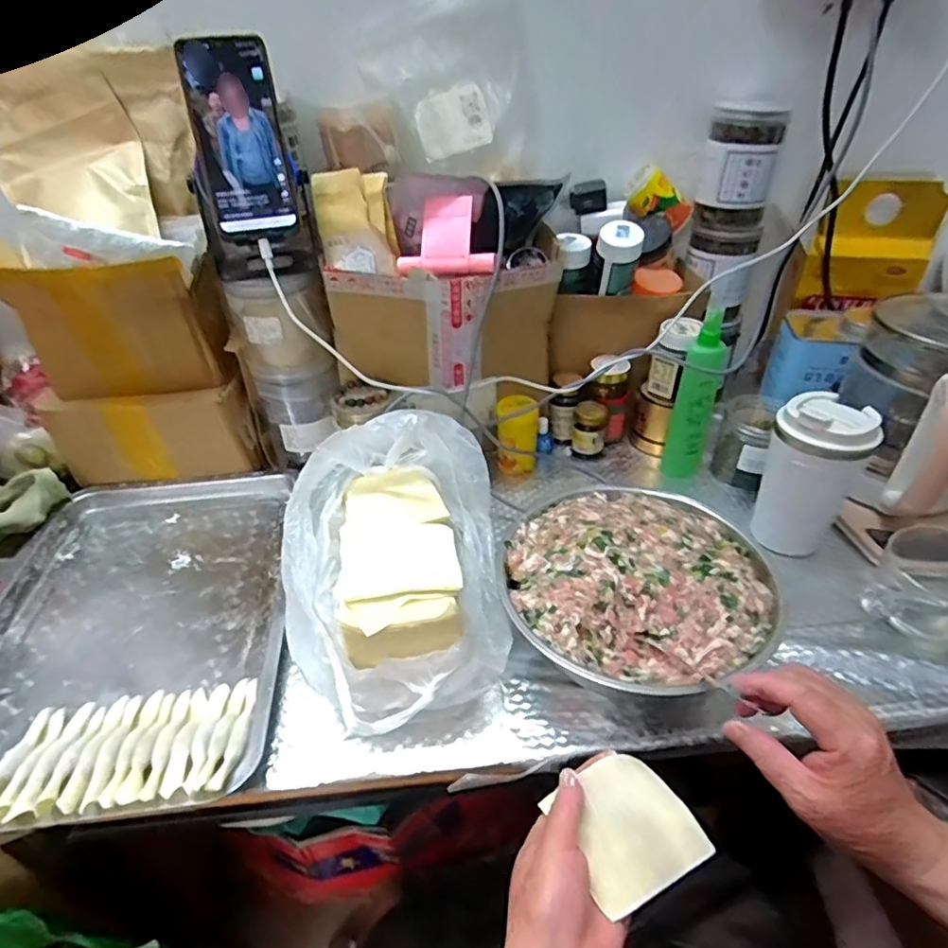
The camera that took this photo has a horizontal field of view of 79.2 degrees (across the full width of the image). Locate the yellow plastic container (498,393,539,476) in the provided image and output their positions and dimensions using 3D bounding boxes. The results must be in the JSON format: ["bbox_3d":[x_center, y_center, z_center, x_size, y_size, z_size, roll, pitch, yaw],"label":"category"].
[{"bbox_3d":[0.054,-0.043,0.695,0.047,0.088,0.055,1,38,4],"label":"yellow plastic container"}]

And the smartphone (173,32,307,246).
[{"bbox_3d":[-0.211,-0.303,0.523,0.078,0.165,0.010,-12,17,-8],"label":"smartphone"}]

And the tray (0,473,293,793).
[{"bbox_3d":[-0.315,0.124,0.540,0.289,0.039,0.386,-6,38,-5],"label":"tray"}]

